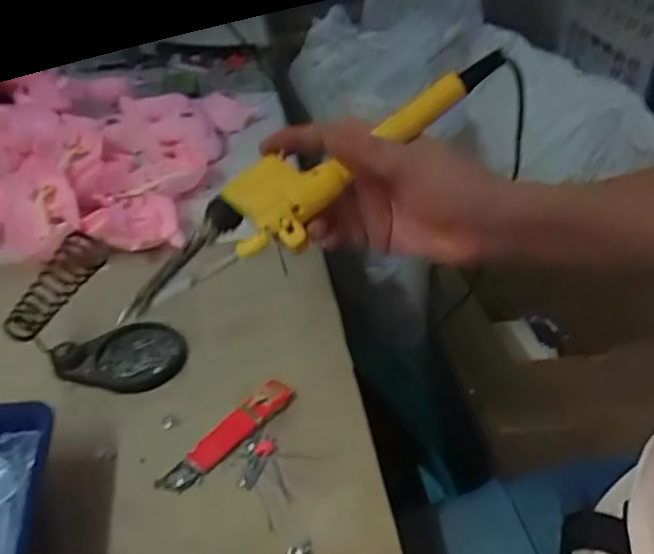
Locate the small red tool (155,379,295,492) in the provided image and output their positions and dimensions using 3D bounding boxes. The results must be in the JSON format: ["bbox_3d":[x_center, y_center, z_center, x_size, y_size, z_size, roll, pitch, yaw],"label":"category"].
[{"bbox_3d":[-0.066,0.105,0.397,0.022,0.008,0.104,32,54,31],"label":"small red tool"}]

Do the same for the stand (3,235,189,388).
[{"bbox_3d":[-0.166,0.025,0.421,0.111,0.108,0.060,-3,38,-4],"label":"stand"}]

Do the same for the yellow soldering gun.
[{"bbox_3d":[-0.004,-0.053,0.307,0.238,0.032,0.040,-34,45,-6],"label":"yellow soldering gun"}]

